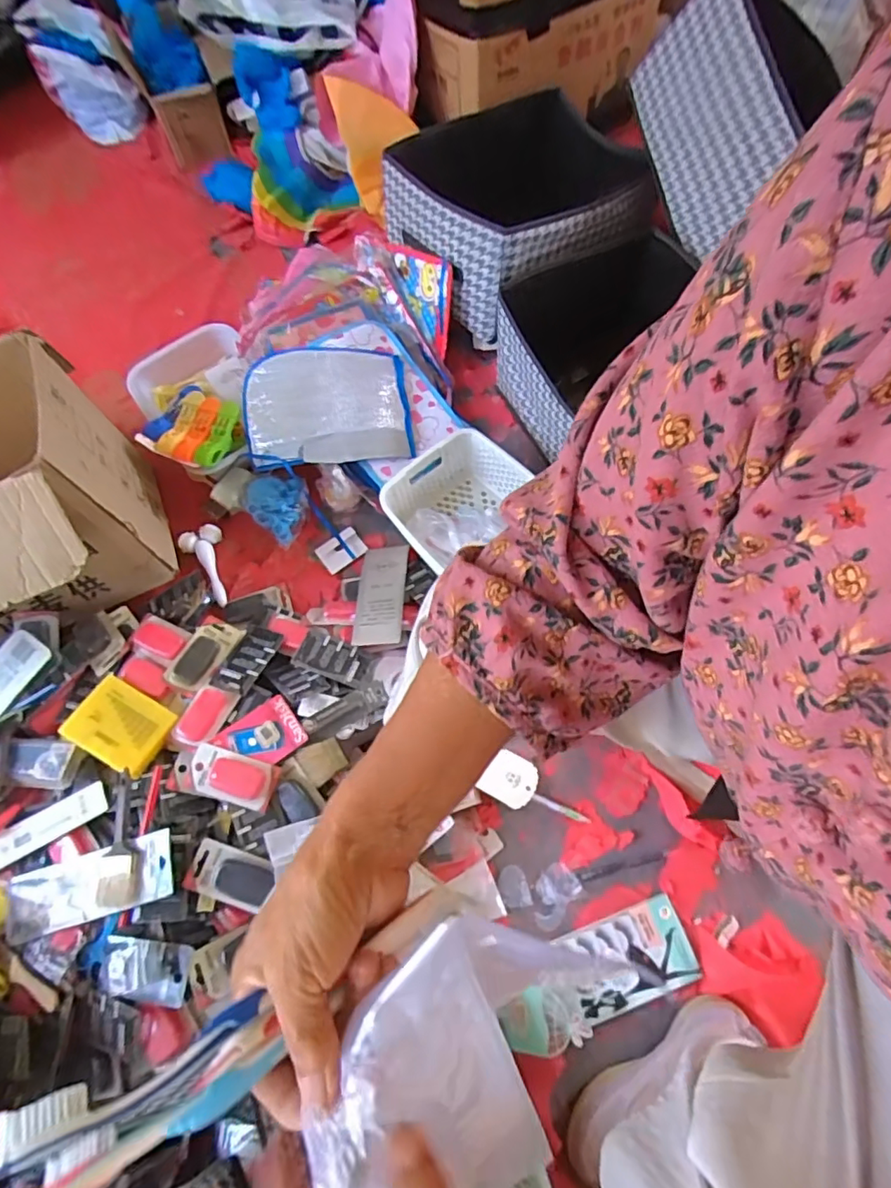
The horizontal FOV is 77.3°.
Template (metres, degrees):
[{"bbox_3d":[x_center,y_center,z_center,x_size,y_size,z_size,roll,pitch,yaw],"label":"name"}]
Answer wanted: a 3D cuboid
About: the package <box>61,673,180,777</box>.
[{"bbox_3d":[-0.418,0.169,0.721,0.116,0.032,0.086,27,72,12],"label":"package"}]

